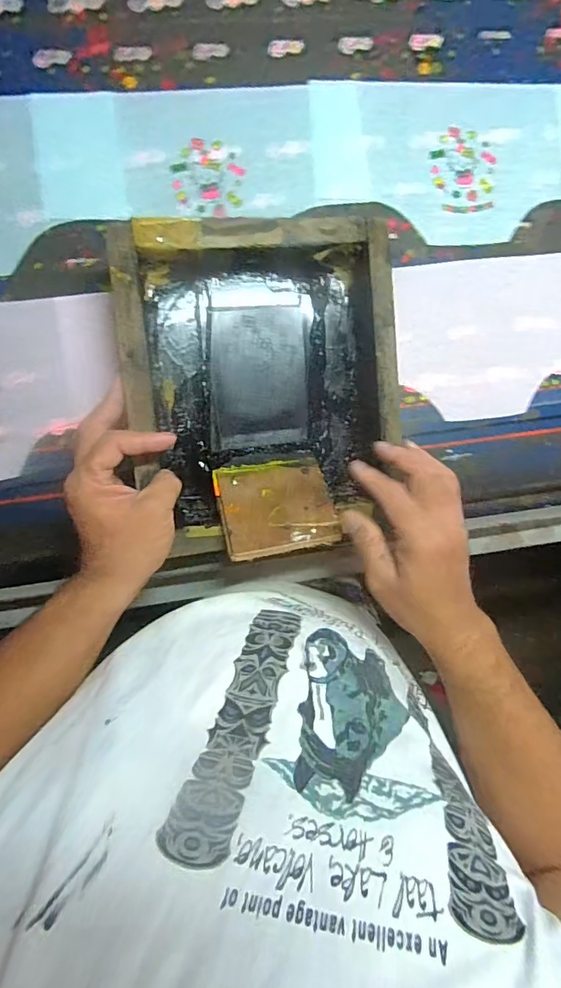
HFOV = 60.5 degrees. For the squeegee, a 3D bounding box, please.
[{"bbox_3d":[-0.004,0.009,0.435,0.100,0.007,0.095,-10,55,-13],"label":"squeegee"}]

